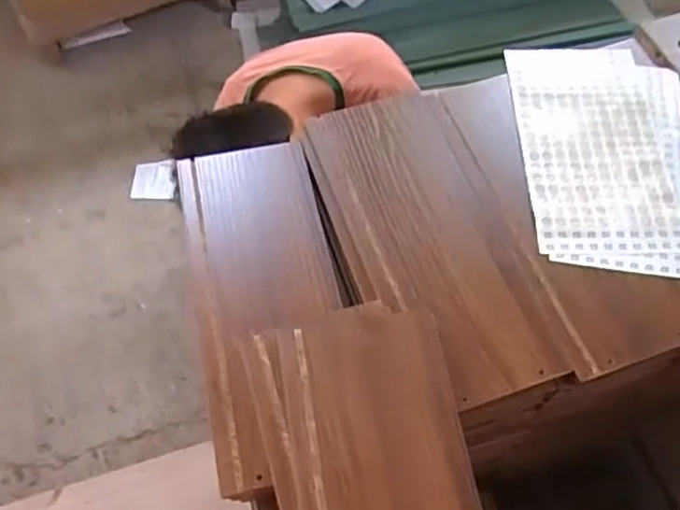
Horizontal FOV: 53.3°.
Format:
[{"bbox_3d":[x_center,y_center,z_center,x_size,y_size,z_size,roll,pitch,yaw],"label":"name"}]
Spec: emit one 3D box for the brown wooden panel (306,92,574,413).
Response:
[{"bbox_3d":[0.071,-0.020,0.569,0.133,0.021,0.296,-13,61,-9],"label":"brown wooden panel"}]

